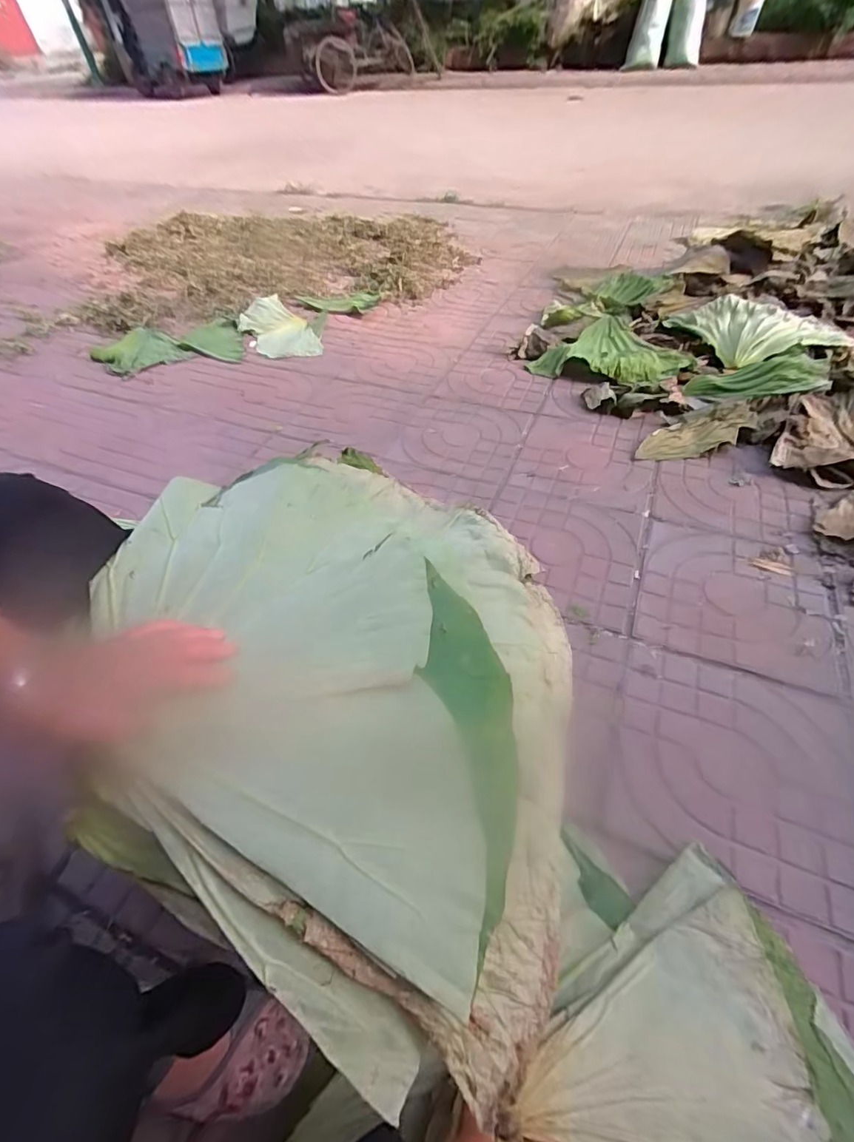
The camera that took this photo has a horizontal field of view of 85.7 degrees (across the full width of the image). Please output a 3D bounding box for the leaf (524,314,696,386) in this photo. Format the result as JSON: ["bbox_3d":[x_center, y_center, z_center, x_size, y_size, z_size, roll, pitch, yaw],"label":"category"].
[{"bbox_3d":[0.512,-0.594,1.280,0.307,0.057,0.326,-33,56,-20],"label":"leaf"}]

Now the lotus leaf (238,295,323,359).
[{"bbox_3d":[-0.494,-0.799,1.525,0.191,0.044,0.452,-30,55,-18],"label":"lotus leaf"}]

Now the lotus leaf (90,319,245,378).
[{"bbox_3d":[-0.818,-0.711,1.464,0.440,0.035,0.284,-13,52,-6],"label":"lotus leaf"}]

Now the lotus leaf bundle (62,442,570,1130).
[{"bbox_3d":[-0.092,0.081,0.447,0.491,0.121,0.467,16,55,16],"label":"lotus leaf bundle"}]

